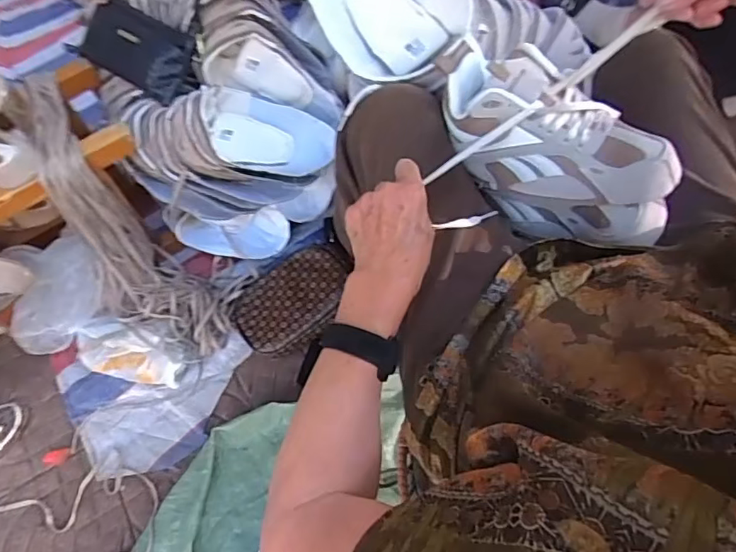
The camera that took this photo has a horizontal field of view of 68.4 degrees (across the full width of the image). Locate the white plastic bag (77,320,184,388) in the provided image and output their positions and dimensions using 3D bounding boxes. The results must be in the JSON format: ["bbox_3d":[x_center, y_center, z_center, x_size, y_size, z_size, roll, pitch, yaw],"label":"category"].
[{"bbox_3d":[-0.417,0.135,0.957,0.178,0.062,0.086,5,62,12],"label":"white plastic bag"}]

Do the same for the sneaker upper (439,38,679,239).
[{"bbox_3d":[0.190,-0.133,0.565,0.249,0.120,0.116,29,64,20],"label":"sneaker upper"}]

